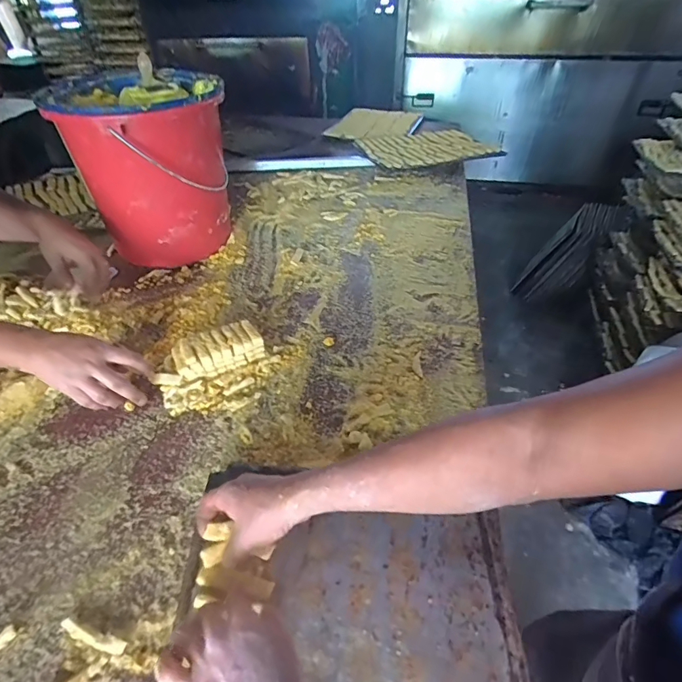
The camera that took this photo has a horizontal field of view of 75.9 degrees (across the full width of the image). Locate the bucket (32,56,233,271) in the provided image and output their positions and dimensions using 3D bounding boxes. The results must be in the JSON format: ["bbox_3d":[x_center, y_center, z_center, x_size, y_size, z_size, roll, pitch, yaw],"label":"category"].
[{"bbox_3d":[-0.410,-0.378,0.986,0.306,0.339,0.324,-7,41,-9],"label":"bucket"}]

